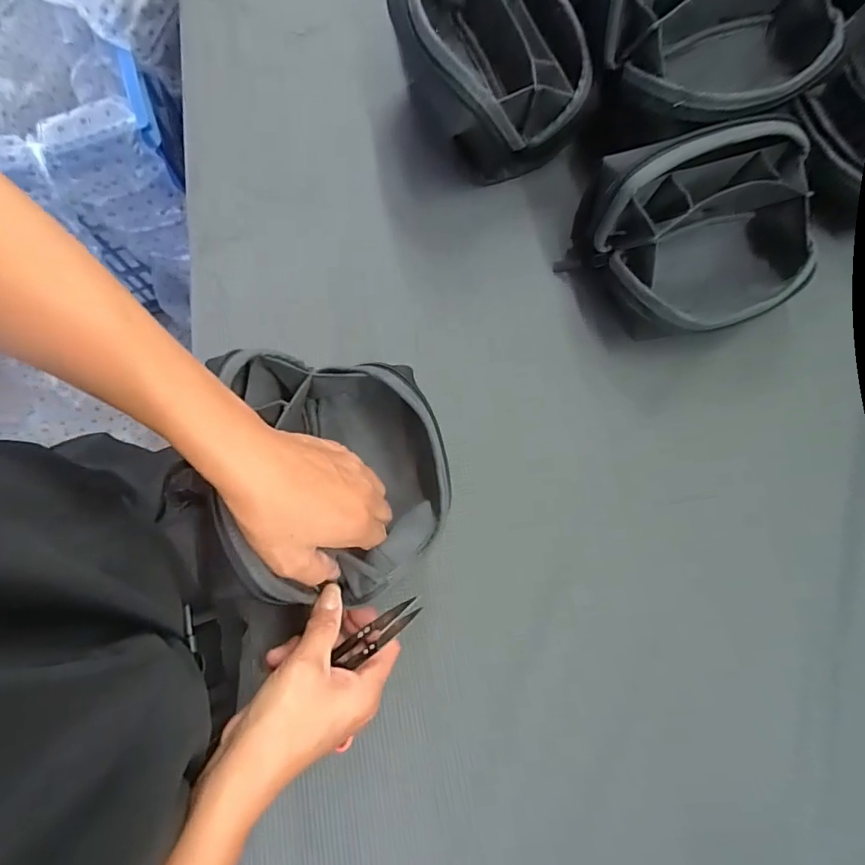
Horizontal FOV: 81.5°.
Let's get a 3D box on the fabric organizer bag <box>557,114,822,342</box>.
[{"bbox_3d":[0.212,-0.147,0.390,0.173,0.107,0.128,-12,74,-3],"label":"fabric organizer bag"}]

